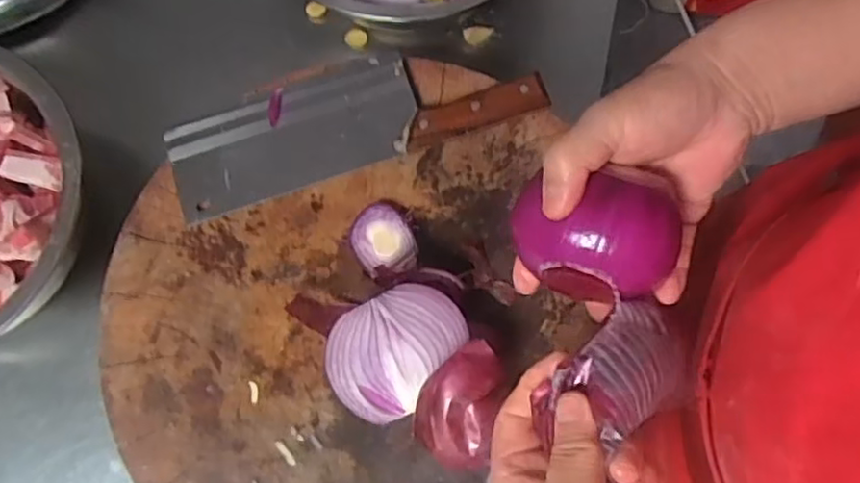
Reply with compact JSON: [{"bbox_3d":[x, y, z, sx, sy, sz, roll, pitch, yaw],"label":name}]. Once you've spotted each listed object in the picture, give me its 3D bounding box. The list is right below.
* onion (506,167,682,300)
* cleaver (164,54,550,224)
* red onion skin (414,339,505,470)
[{"bbox_3d":[0.092,-0.007,0.387,0.083,0.066,0.076,8,75,4],"label":"onion"},{"bbox_3d":[-0.066,-0.104,0.549,0.299,0.024,0.092,-17,75,-2],"label":"cleaver"},{"bbox_3d":[0.022,0.114,0.473,0.053,0.052,0.082,14,76,6],"label":"red onion skin"}]

